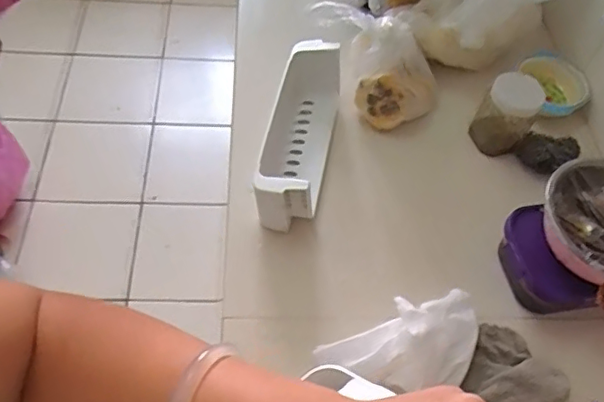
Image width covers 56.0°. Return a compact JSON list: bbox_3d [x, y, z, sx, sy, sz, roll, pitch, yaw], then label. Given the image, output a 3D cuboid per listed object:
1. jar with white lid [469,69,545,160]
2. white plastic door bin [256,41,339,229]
[{"bbox_3d":[0.285,-0.121,0.794,0.073,0.095,0.073,2,56,-4],"label":"jar with white lid"},{"bbox_3d":[-0.004,-0.095,0.765,0.088,0.087,0.270,11,56,2],"label":"white plastic door bin"}]

